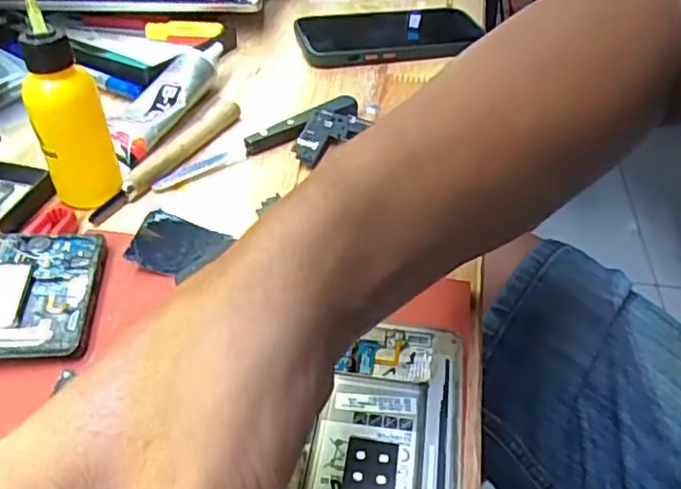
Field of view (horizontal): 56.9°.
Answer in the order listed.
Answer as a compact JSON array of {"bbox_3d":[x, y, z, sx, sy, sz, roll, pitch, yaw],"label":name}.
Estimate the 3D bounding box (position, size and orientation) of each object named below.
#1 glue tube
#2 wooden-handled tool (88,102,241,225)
[{"bbox_3d":[-0.112,-0.101,0.405,0.041,0.023,0.118,17,44,18],"label":"glue tube"},{"bbox_3d":[-0.099,-0.051,0.367,0.017,0.017,0.122,18,44,19],"label":"wooden-handled tool"}]

